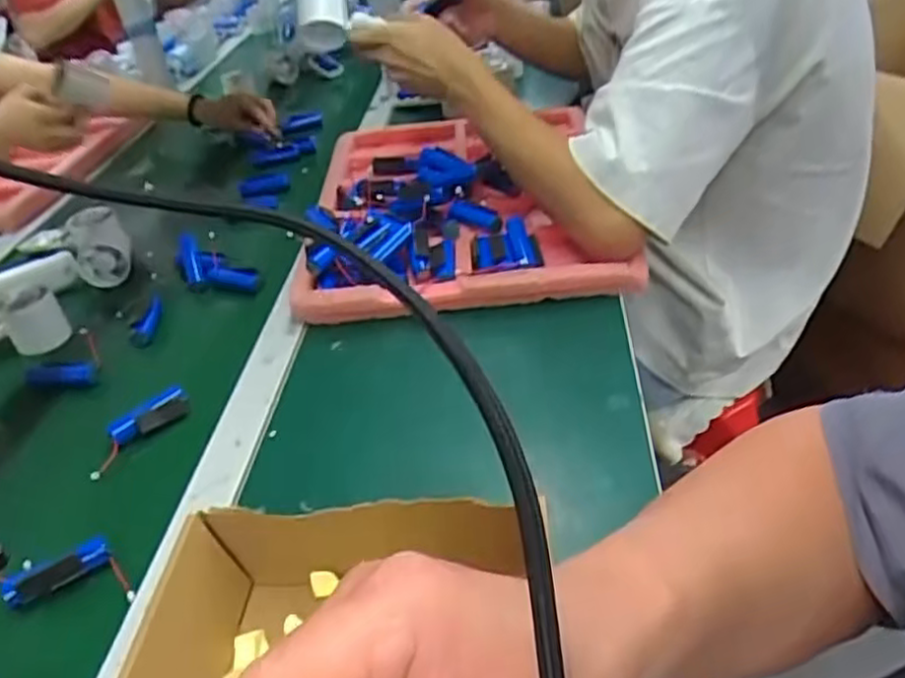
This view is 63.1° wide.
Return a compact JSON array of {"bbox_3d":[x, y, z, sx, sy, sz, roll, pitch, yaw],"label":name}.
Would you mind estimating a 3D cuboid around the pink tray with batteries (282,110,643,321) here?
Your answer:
[{"bbox_3d":[0.001,-0.177,0.857,0.329,0.061,0.445,-8,35,2],"label":"pink tray with batteries"}]

